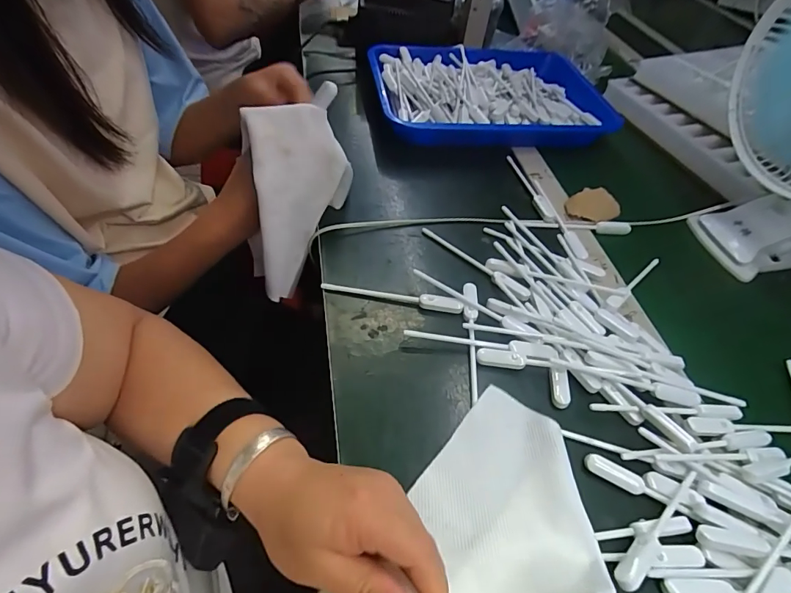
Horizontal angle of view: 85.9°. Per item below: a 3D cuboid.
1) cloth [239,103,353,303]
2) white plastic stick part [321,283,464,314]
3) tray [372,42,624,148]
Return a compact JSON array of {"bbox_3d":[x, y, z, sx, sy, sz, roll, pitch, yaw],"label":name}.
[{"bbox_3d":[-0.097,-0.090,0.433,0.094,0.158,0.100,0,51,-7],"label":"cloth"},{"bbox_3d":[-0.003,-0.001,0.423,0.139,0.006,0.012,8,51,1],"label":"white plastic stick part"},{"bbox_3d":[0.155,-0.325,0.679,0.382,0.045,0.270,-4,51,-9],"label":"tray"}]

